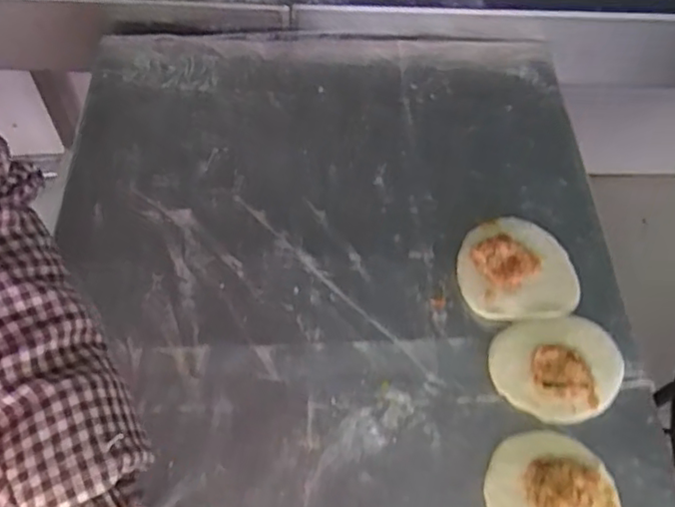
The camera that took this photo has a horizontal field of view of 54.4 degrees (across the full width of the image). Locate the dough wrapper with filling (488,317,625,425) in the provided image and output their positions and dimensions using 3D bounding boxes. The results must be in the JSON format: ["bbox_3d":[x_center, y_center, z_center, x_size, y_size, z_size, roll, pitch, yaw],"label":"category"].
[{"bbox_3d":[0.171,0.088,0.506,0.101,0.014,0.076,-5,58,-5],"label":"dough wrapper with filling"}]

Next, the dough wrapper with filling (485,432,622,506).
[{"bbox_3d":[0.153,0.166,0.455,0.089,0.026,0.090,1,58,-2],"label":"dough wrapper with filling"}]

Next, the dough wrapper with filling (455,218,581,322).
[{"bbox_3d":[0.151,0.009,0.559,0.096,0.016,0.105,0,58,-2],"label":"dough wrapper with filling"}]

